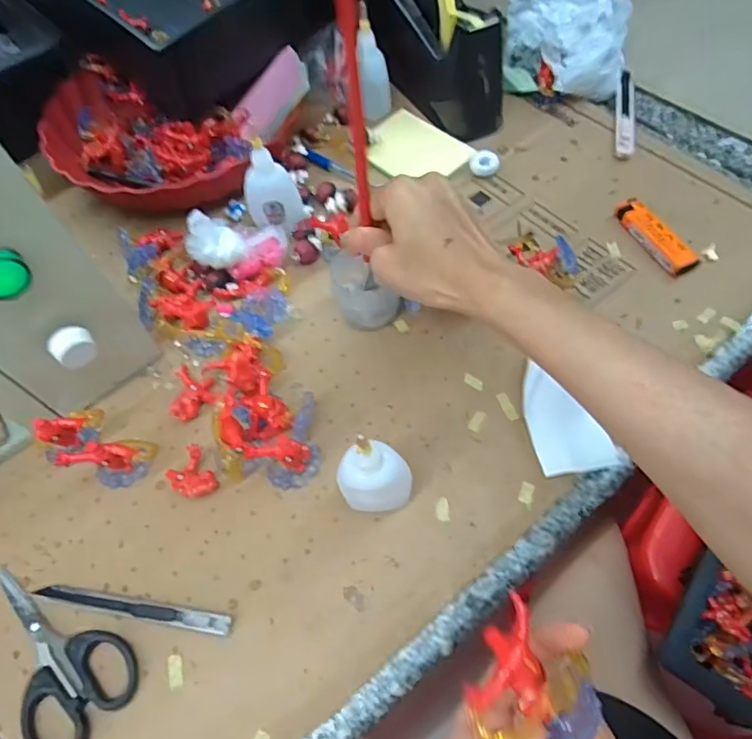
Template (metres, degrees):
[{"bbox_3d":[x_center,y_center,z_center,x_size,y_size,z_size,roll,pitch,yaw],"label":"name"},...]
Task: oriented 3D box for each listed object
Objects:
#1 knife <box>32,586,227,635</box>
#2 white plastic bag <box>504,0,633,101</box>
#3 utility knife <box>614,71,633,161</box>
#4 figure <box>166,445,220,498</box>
[{"bbox_3d":[-0.150,0.145,0.337,0.129,0.009,0.011,7,61,9],"label":"knife"},{"bbox_3d":[0.188,-0.319,0.534,0.113,0.077,0.100,-2,60,4],"label":"white plastic bag"},{"bbox_3d":[0.236,-0.244,0.524,0.016,0.010,0.130,8,61,10],"label":"utility knife"},{"bbox_3d":[-0.124,0.073,0.374,0.028,0.016,0.035,-38,64,-16],"label":"figure"}]

